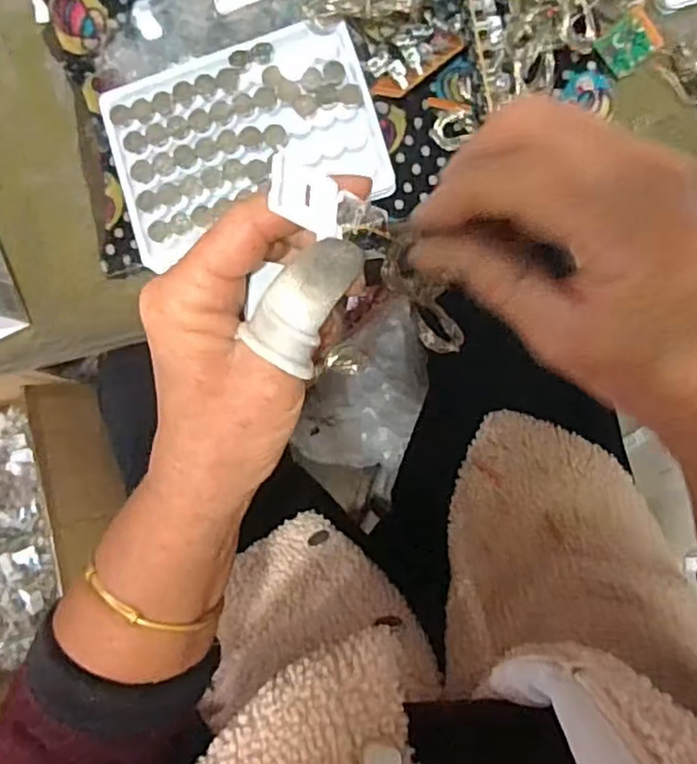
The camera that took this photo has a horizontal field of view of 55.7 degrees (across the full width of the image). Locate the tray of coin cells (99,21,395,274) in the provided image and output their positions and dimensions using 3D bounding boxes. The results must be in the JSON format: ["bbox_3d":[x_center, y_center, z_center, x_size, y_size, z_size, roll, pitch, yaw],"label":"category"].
[{"bbox_3d":[-0.051,-0.120,0.331,0.129,0.016,0.093,-17,85,5],"label":"tray of coin cells"}]

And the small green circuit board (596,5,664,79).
[{"bbox_3d":[0.133,-0.161,0.313,0.024,0.004,0.022,-34,102,34],"label":"small green circuit board"}]

